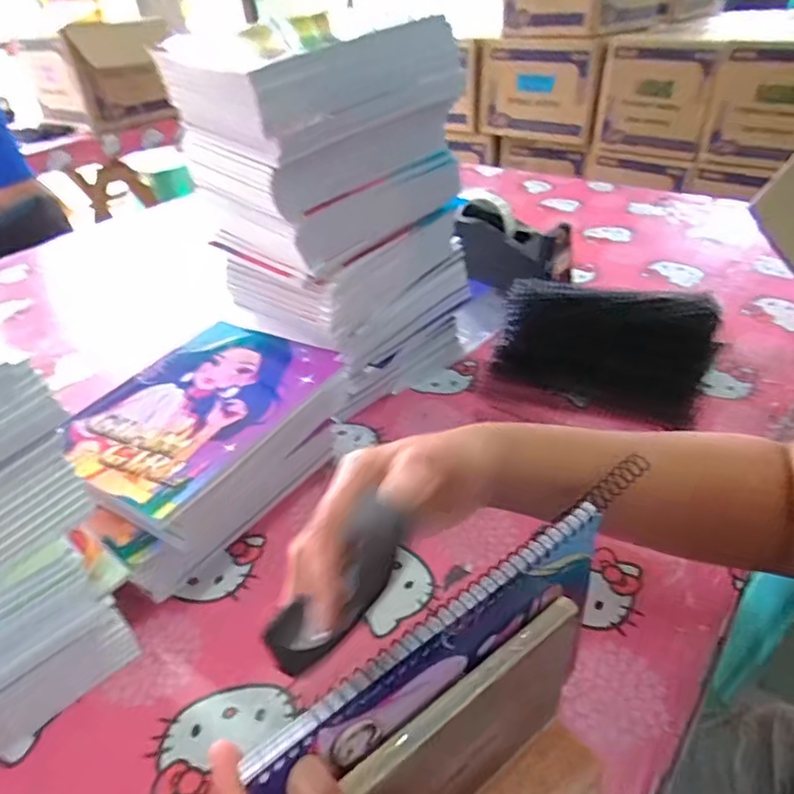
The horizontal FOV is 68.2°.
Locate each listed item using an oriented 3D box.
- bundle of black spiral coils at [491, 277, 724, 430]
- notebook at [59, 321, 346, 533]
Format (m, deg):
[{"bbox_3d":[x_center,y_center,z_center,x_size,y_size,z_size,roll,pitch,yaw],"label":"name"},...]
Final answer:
[{"bbox_3d":[0.218,-0.059,0.632,0.214,0.076,0.135,19,42,27],"label":"bundle of black spiral coils"},{"bbox_3d":[-0.160,0.002,0.475,0.153,0.011,0.219,17,42,25],"label":"notebook"}]

